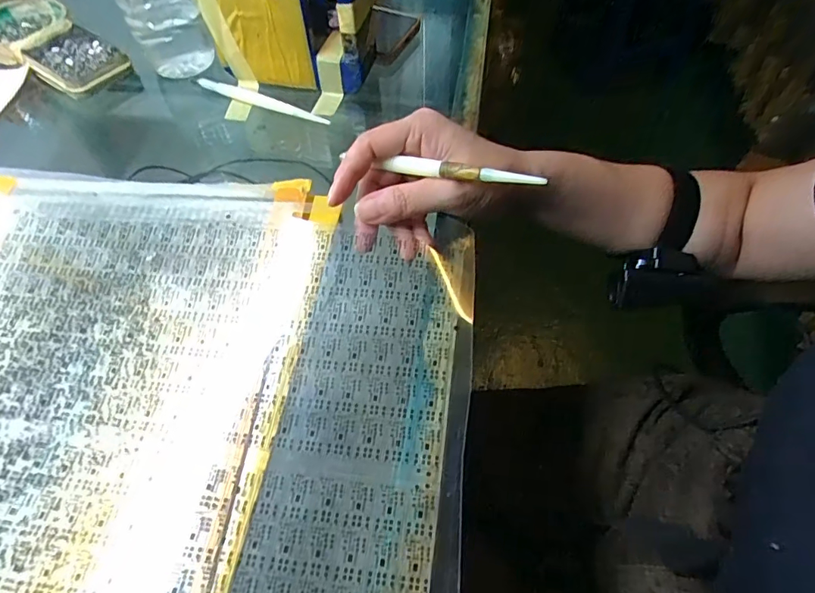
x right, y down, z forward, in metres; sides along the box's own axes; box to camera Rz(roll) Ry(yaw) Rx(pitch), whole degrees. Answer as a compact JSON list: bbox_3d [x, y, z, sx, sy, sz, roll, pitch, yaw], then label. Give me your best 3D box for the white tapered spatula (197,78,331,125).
[{"bbox_3d":[-0.128,-0.171,0.403,0.134,0.008,0.009,24,62,17],"label":"white tapered spatula"}]

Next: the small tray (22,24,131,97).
[{"bbox_3d":[-0.305,-0.216,0.440,0.102,0.019,0.064,35,66,22],"label":"small tray"}]

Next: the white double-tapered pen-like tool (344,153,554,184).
[{"bbox_3d":[0.013,-0.076,0.281,0.131,0.008,0.006,14,58,28],"label":"white double-tapered pen-like tool"}]

